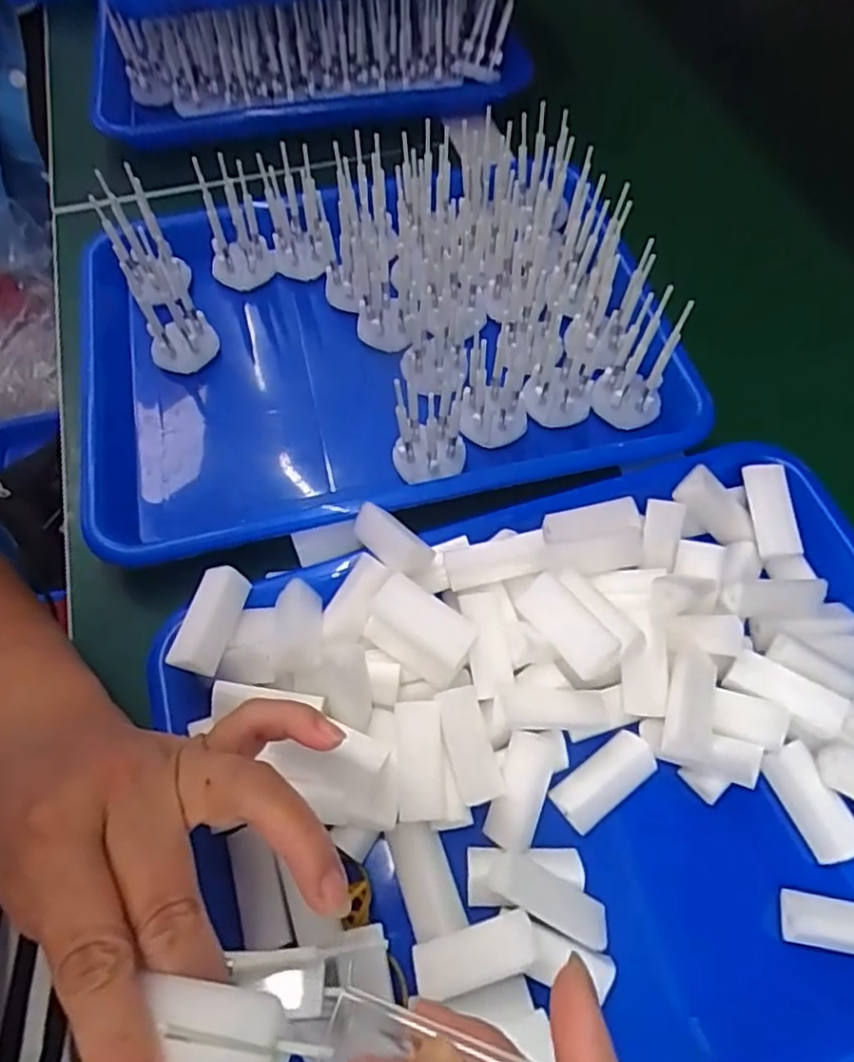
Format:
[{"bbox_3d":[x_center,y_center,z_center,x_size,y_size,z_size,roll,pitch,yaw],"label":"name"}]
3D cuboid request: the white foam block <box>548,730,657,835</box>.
[{"bbox_3d":[0.076,0.107,0.290,0.045,0.008,0.021,-33,67,-16],"label":"white foam block"}]

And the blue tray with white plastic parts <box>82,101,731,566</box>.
[{"bbox_3d":[-0.039,-0.120,0.397,0.337,0.088,0.251,-12,63,-6],"label":"blue tray with white plastic parts"}]

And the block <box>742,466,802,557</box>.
[{"bbox_3d":[0.169,-0.010,0.334,0.021,0.008,0.047,-3,78,-3],"label":"block"}]

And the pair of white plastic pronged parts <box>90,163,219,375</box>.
[{"bbox_3d":[-0.163,-0.151,0.409,0.040,0.043,0.120,-24,82,-13],"label":"pair of white plastic pronged parts"}]

